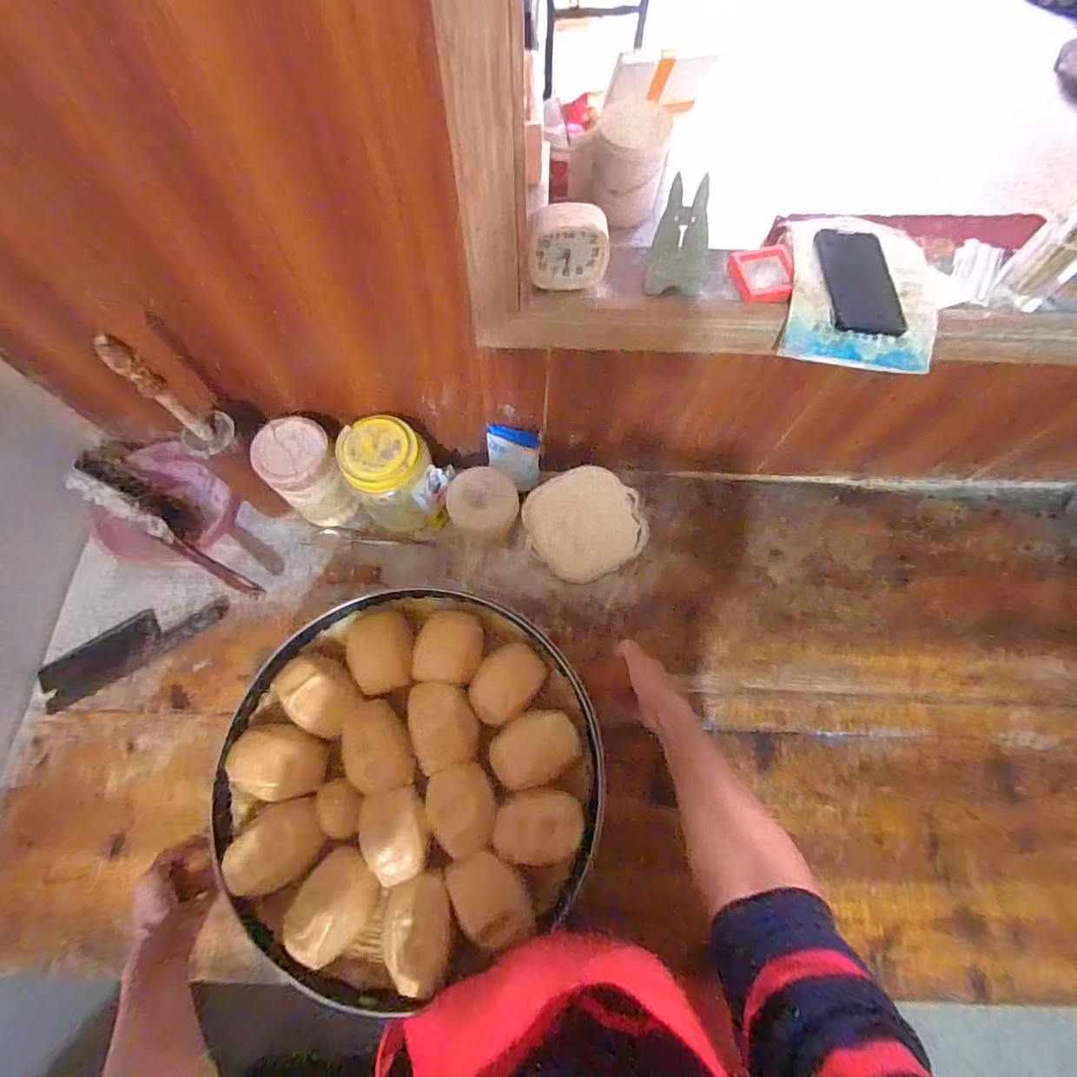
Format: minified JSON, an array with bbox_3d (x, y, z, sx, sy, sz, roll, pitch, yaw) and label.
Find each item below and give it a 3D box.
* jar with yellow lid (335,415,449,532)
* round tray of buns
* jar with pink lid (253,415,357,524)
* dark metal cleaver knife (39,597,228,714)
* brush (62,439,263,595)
[{"bbox_3d":[-0.233,-0.096,0.856,0.133,0.186,0.137,0,67,0],"label":"jar with yellow lid"},{"bbox_3d":[-0.152,0.271,0.617,0.428,0.048,0.421,-1,70,2],"label":"round tray of buns"},{"bbox_3d":[-0.371,-0.101,0.865,0.109,0.195,0.113,0,67,0],"label":"jar with pink lid"},{"bbox_3d":[-0.661,0.168,0.853,0.293,0.020,0.079,-32,72,-9],"label":"dark metal cleaver knife"},{"bbox_3d":[-0.610,-0.015,0.865,0.354,0.108,0.083,41,76,-1],"label":"brush"}]

